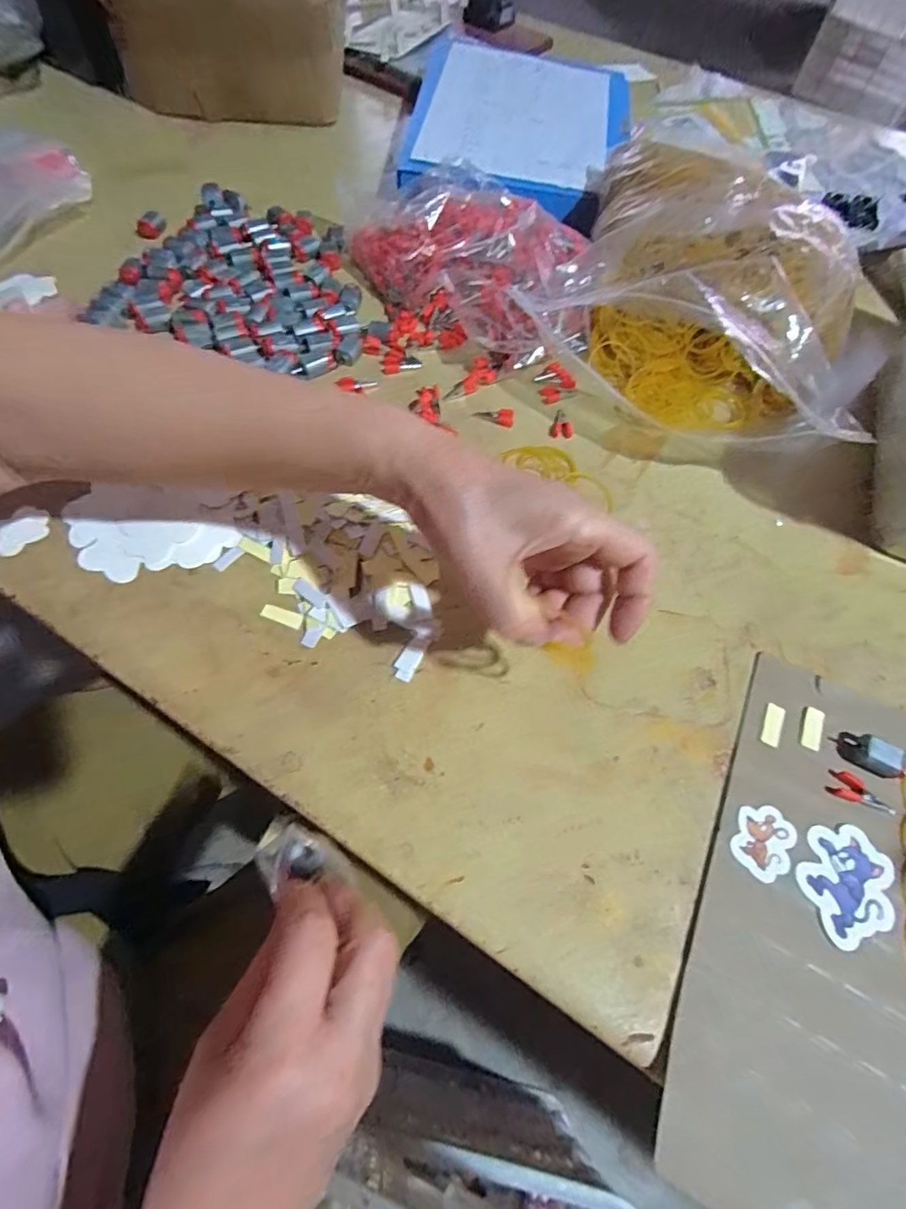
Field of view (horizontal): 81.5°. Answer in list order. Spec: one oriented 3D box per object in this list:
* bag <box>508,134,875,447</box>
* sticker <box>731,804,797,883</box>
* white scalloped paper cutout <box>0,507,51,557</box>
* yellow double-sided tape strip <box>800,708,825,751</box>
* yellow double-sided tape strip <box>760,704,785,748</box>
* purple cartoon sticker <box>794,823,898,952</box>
[{"bbox_3d":[0.226,-0.293,0.474,0.251,0.119,0.303,21,63,7],"label":"bag"},{"bbox_3d":[0.181,0.137,0.305,0.032,0.004,0.041,27,64,10],"label":"sticker"},{"bbox_3d":[-0.307,-0.051,0.372,0.029,0.008,0.041,35,65,14],"label":"white scalloped paper cutout"},{"bbox_3d":[0.233,0.080,0.339,0.012,0.004,0.029,25,63,9],"label":"yellow double-sided tape strip"},{"bbox_3d":[0.208,0.078,0.340,0.011,0.004,0.028,25,64,9],"label":"yellow double-sided tape strip"},{"bbox_3d":[0.226,0.157,0.299,0.057,0.004,0.056,-12,64,-10],"label":"purple cartoon sticker"}]

